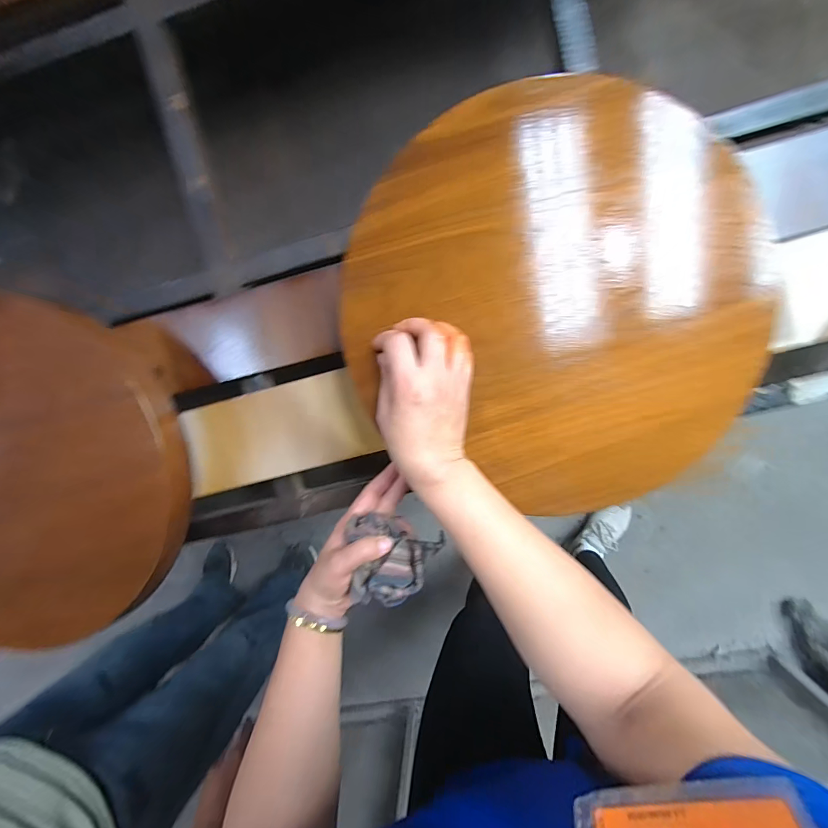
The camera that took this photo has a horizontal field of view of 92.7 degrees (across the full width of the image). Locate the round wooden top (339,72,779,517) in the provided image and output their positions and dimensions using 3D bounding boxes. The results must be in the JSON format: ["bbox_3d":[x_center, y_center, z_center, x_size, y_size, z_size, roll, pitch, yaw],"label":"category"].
[{"bbox_3d":[0.136,-0.107,0.373,0.393,0.022,0.347,35,99,0],"label":"round wooden top"}]

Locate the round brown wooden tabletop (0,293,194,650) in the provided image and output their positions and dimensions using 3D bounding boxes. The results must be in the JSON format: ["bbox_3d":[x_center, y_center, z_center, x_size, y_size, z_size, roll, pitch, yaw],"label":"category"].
[{"bbox_3d":[-0.476,0.069,0.476,0.418,0.052,0.402,1,97,5],"label":"round brown wooden tabletop"}]

